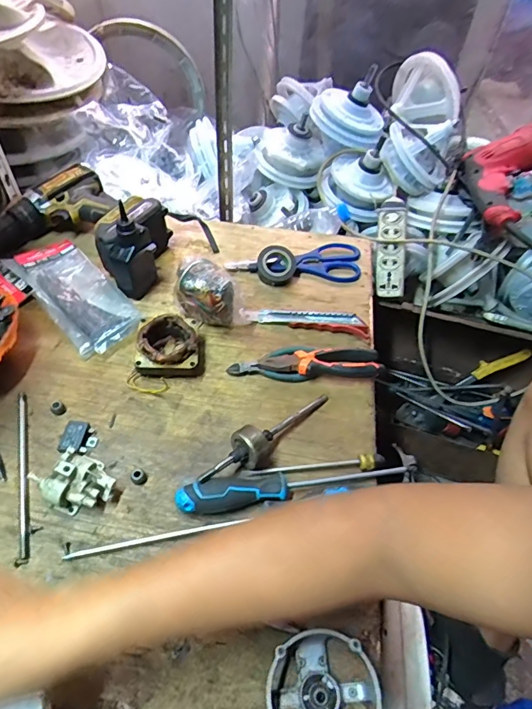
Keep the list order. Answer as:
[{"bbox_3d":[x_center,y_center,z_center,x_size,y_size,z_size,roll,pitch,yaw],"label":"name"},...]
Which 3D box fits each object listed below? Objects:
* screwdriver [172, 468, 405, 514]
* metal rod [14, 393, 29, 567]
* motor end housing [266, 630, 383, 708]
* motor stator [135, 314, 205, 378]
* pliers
[{"bbox_3d":[0.028,0.135,0.490,0.240,0.033,0.033,-9,54,-11],"label":"screwdriver"},{"bbox_3d":[-0.261,0.121,0.492,0.014,0.012,0.195,-12,55,-13],"label":"metal rod"},{"bbox_3d":[0.046,0.281,0.380,0.087,0.033,0.088,2,53,-3],"label":"motor end housing"},{"bbox_3d":[-0.119,-0.013,0.579,0.079,0.047,0.076,-5,54,-8],"label":"motor stator"},{"bbox_3d":[0.051,0.008,0.590,0.188,0.026,0.049,0,53,-4],"label":"pliers"}]

